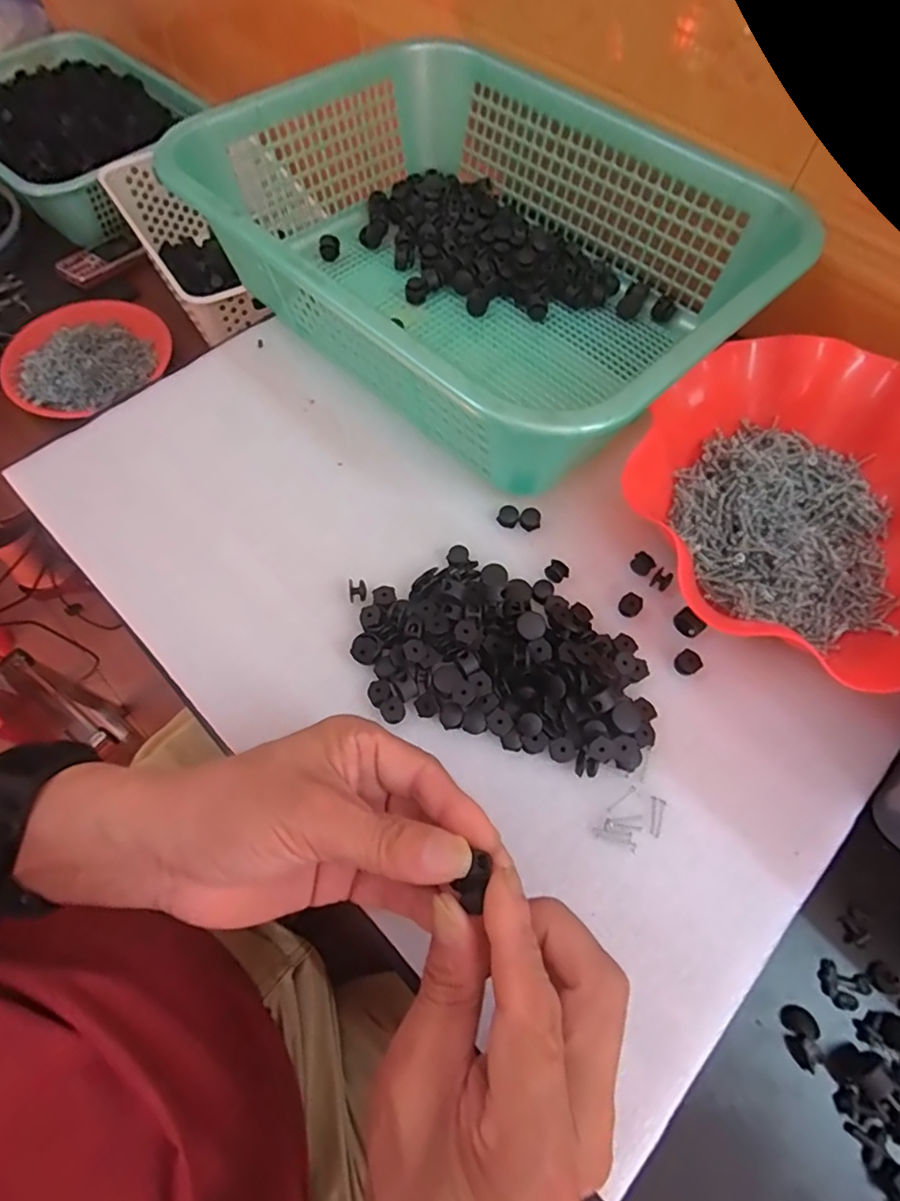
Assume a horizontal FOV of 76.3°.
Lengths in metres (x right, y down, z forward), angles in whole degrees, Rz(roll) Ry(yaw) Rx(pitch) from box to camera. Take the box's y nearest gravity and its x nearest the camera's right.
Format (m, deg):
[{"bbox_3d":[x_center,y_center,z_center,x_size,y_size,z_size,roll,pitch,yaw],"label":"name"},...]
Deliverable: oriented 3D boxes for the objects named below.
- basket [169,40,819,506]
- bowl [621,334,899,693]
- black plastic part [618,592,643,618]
[{"bbox_3d":[0.021,-0.254,0.414,0.379,0.098,0.289,40,71,17],"label":"basket"},{"bbox_3d":[0.216,-0.054,0.340,0.209,0.066,0.218,0,65,0],"label":"bowl"},{"bbox_3d":[0.110,0.002,0.346,0.014,0.006,0.013,-35,70,-16],"label":"black plastic part"}]

